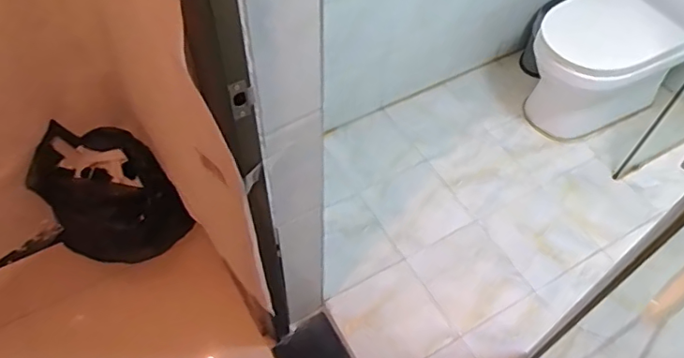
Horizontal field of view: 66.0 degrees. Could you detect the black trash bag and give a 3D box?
[{"bbox_3d":[-0.745,0.044,1.695,0.342,0.305,0.367,-29,61,-20],"label":"black trash bag"}]

